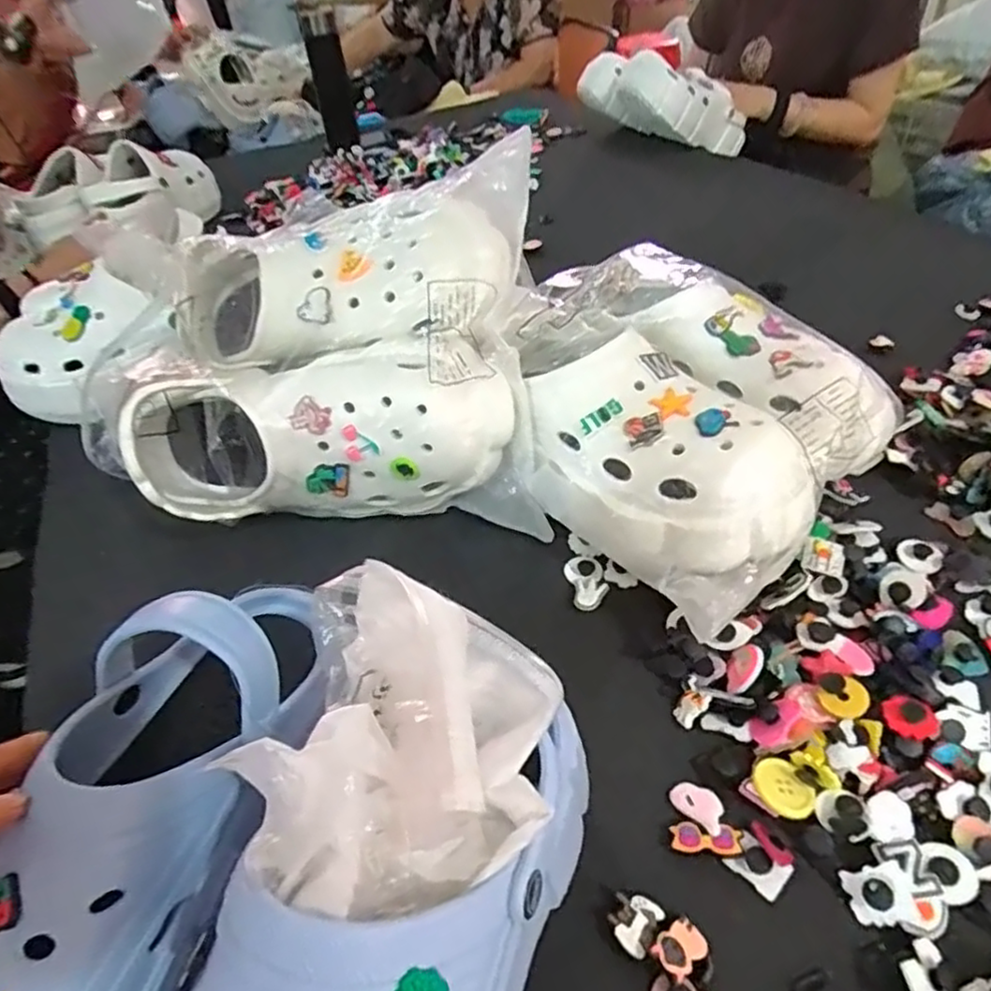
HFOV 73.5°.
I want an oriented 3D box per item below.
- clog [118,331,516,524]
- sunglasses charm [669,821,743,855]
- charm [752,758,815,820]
[{"bbox_3d":[-0.120,-0.038,0.454,0.259,0.105,0.078,-10,43,-3],"label":"clog"},{"bbox_3d":[0.099,0.161,0.312,0.031,0.005,0.012,4,44,12],"label":"sunglasses charm"},{"bbox_3d":[0.140,0.143,0.323,0.025,0.004,0.029,-33,49,-26],"label":"charm"}]

